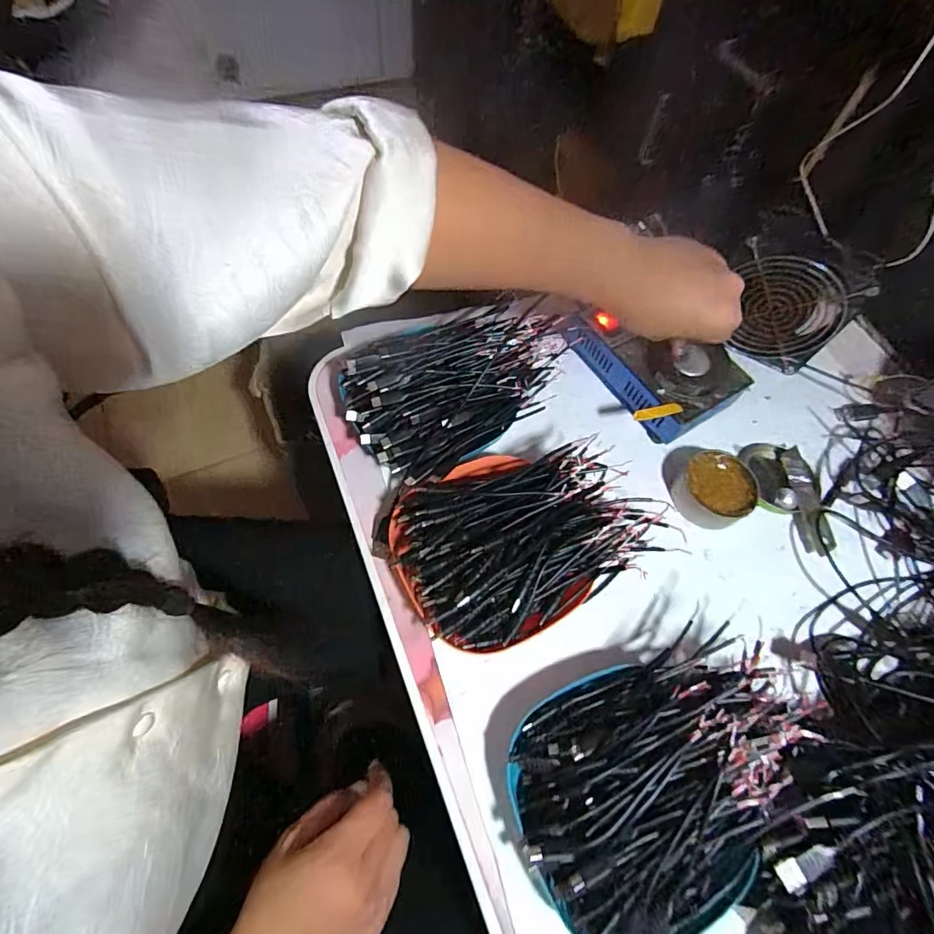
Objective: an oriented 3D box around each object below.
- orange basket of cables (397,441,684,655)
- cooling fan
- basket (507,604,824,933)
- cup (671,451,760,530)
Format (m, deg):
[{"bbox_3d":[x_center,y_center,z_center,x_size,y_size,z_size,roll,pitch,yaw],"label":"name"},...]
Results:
[{"bbox_3d":[0.038,0.052,0.380,0.179,0.063,0.134,-28,68,-17],"label":"orange basket of cables"},{"bbox_3d":[0.295,-0.148,0.473,0.105,0.124,0.028,27,64,10],"label":"cooling fan"},{"bbox_3d":[0.123,0.193,0.314,0.189,0.061,0.136,-28,68,-17],"label":"basket"},{"bbox_3d":[0.214,0.020,0.431,0.064,0.032,0.059,2,63,-3],"label":"cup"}]

